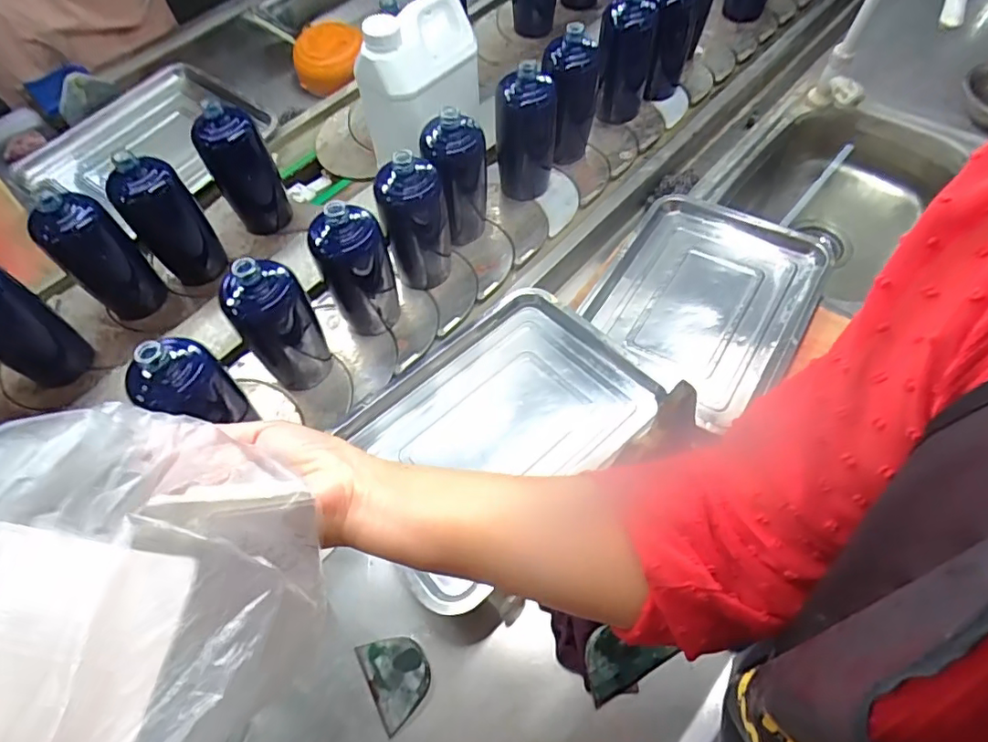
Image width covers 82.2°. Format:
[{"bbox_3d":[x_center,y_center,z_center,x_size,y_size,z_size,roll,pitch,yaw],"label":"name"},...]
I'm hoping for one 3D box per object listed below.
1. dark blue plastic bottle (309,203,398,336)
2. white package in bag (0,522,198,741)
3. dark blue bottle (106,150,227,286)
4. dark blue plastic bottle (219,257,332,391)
[{"bbox_3d":[-0.167,-0.127,0.688,0.082,0.175,0.076,0,61,0],"label":"dark blue plastic bottle"},{"bbox_3d":[-0.155,0.107,0.196,0.069,0.006,0.092,30,53,-35],"label":"white package in bag"},{"bbox_3d":[-0.436,-0.201,0.749,0.066,0.175,0.075,33,66,16],"label":"dark blue bottle"},{"bbox_3d":[-0.247,-0.055,0.650,0.078,0.186,0.066,-34,67,-17],"label":"dark blue plastic bottle"}]

